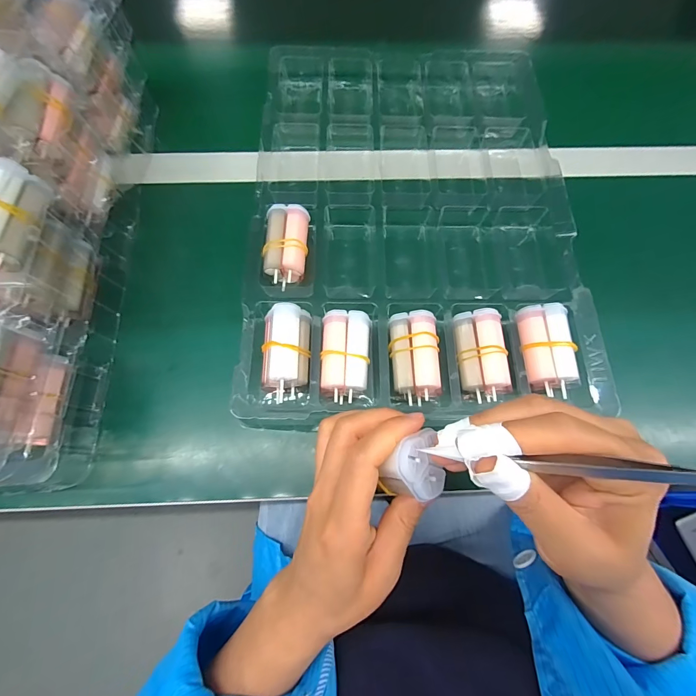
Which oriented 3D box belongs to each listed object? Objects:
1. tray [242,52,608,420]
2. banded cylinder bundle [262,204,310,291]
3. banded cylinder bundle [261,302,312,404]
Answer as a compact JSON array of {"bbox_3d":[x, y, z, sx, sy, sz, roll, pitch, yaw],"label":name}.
[{"bbox_3d":[0.054,-0.135,0.323,0.280,0.033,0.391,-1,70,-1],"label":"tray"},{"bbox_3d":[-0.053,-0.086,0.301,0.034,0.030,0.066,2,70,0],"label":"banded cylinder bundle"},{"bbox_3d":[-0.047,0.004,0.269,0.033,0.030,0.072,4,70,1],"label":"banded cylinder bundle"}]

